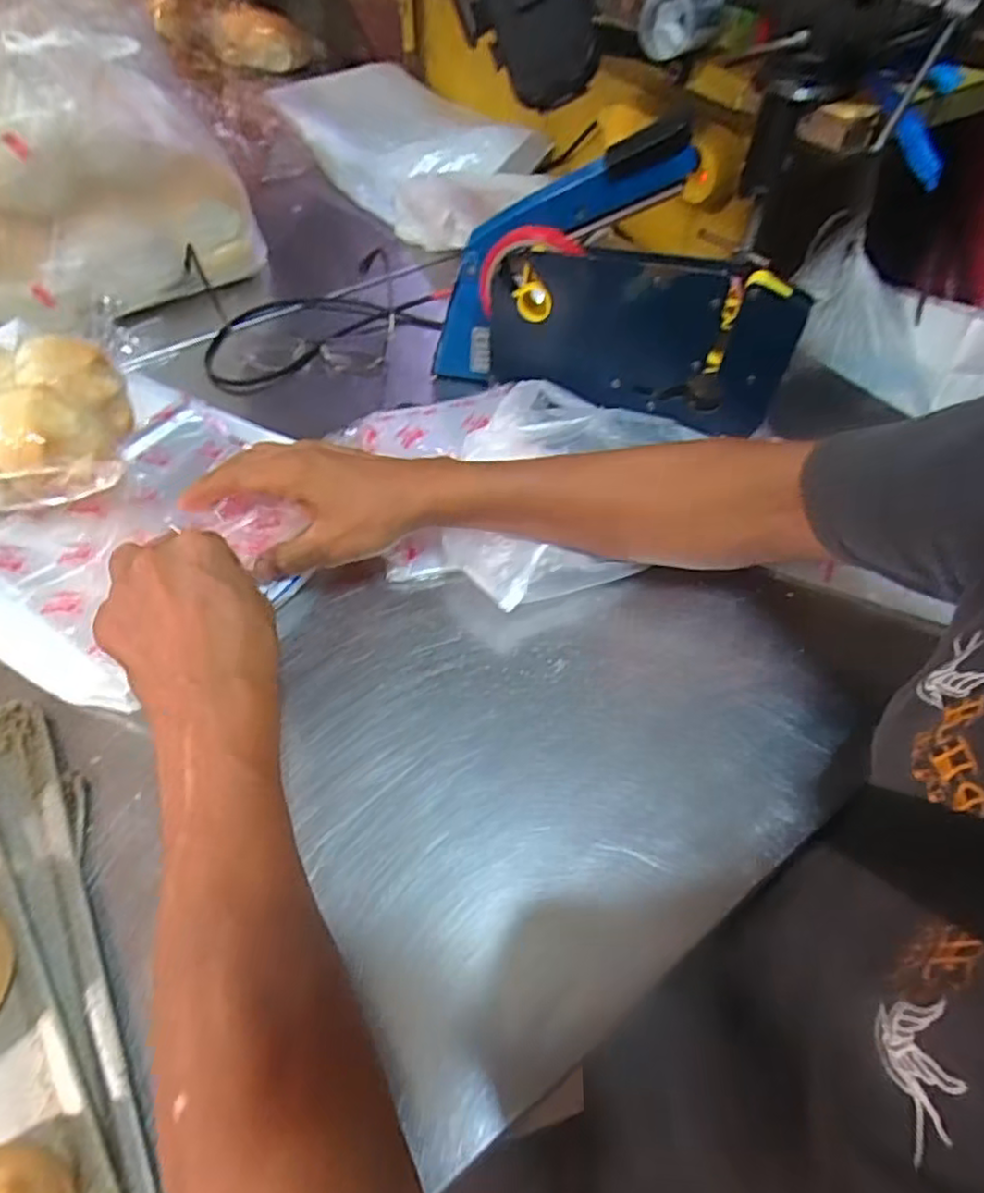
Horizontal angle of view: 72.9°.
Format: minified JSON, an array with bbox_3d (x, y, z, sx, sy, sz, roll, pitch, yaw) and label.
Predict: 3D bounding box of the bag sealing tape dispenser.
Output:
[{"bbox_3d":[0.089,-0.222,0.493,0.264,0.165,0.090,20,55,12],"label":"bag sealing tape dispenser"}]

